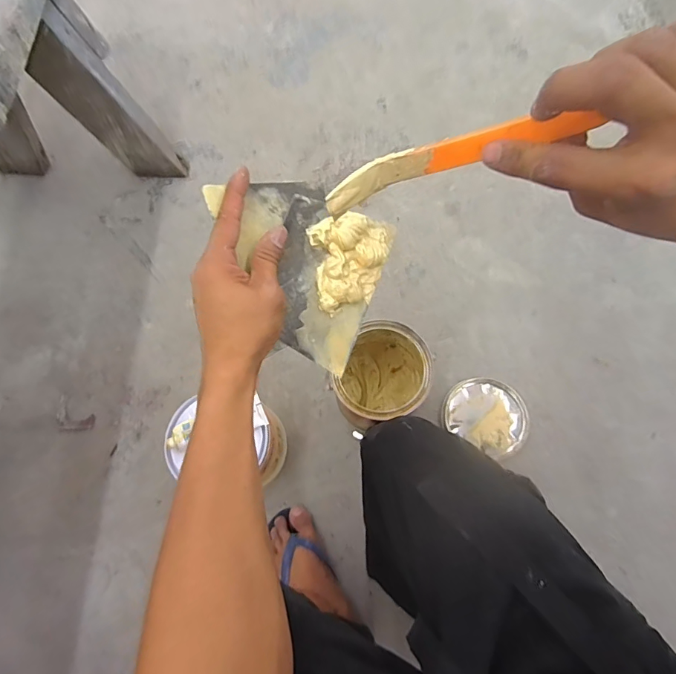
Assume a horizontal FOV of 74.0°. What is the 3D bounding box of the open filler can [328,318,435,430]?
[{"bbox_3d":[0.077,0.076,0.772,0.140,0.175,0.159,24,69,7],"label":"open filler can"}]

